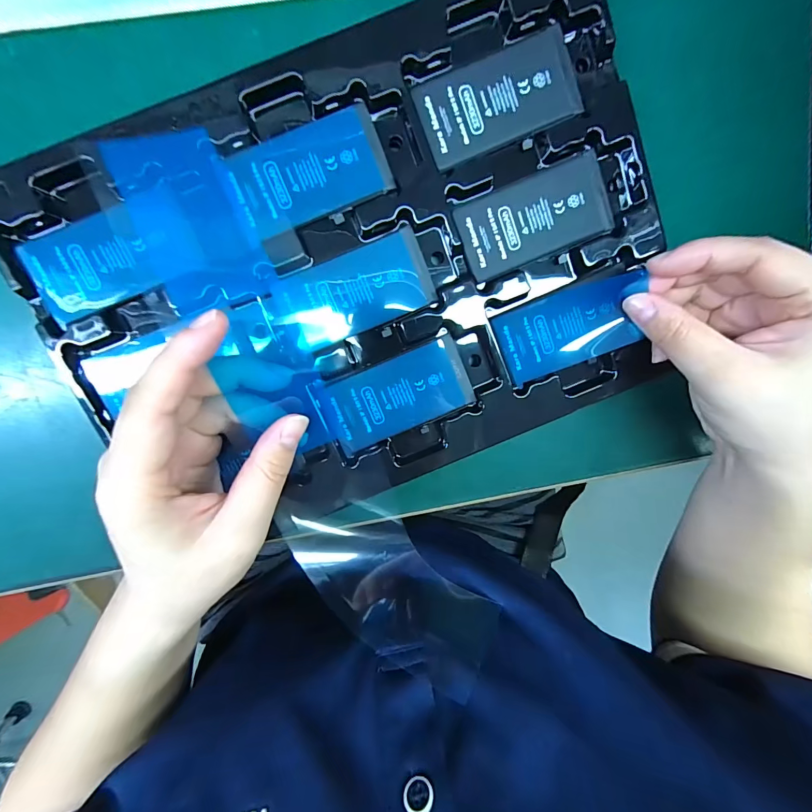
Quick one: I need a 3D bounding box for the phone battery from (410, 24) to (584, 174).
[{"bbox_3d":[0.048,-0.163,0.200,0.084,0.006,0.046,-24,100,-1],"label":"phone battery"}]

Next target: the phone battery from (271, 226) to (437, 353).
[{"bbox_3d":[-0.028,-0.063,0.210,0.084,0.006,0.043,-23,100,-1],"label":"phone battery"}]

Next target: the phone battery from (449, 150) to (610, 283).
[{"bbox_3d":[0.072,-0.106,0.213,0.085,0.005,0.044,-22,100,-1],"label":"phone battery"}]

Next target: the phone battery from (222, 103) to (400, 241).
[{"bbox_3d":[-0.049,-0.123,0.199,0.076,0.006,0.045,-23,100,-1],"label":"phone battery"}]

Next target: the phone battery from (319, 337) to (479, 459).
[{"bbox_3d":[-0.004,-0.007,0.225,0.084,0.006,0.045,-22,100,-1],"label":"phone battery"}]

